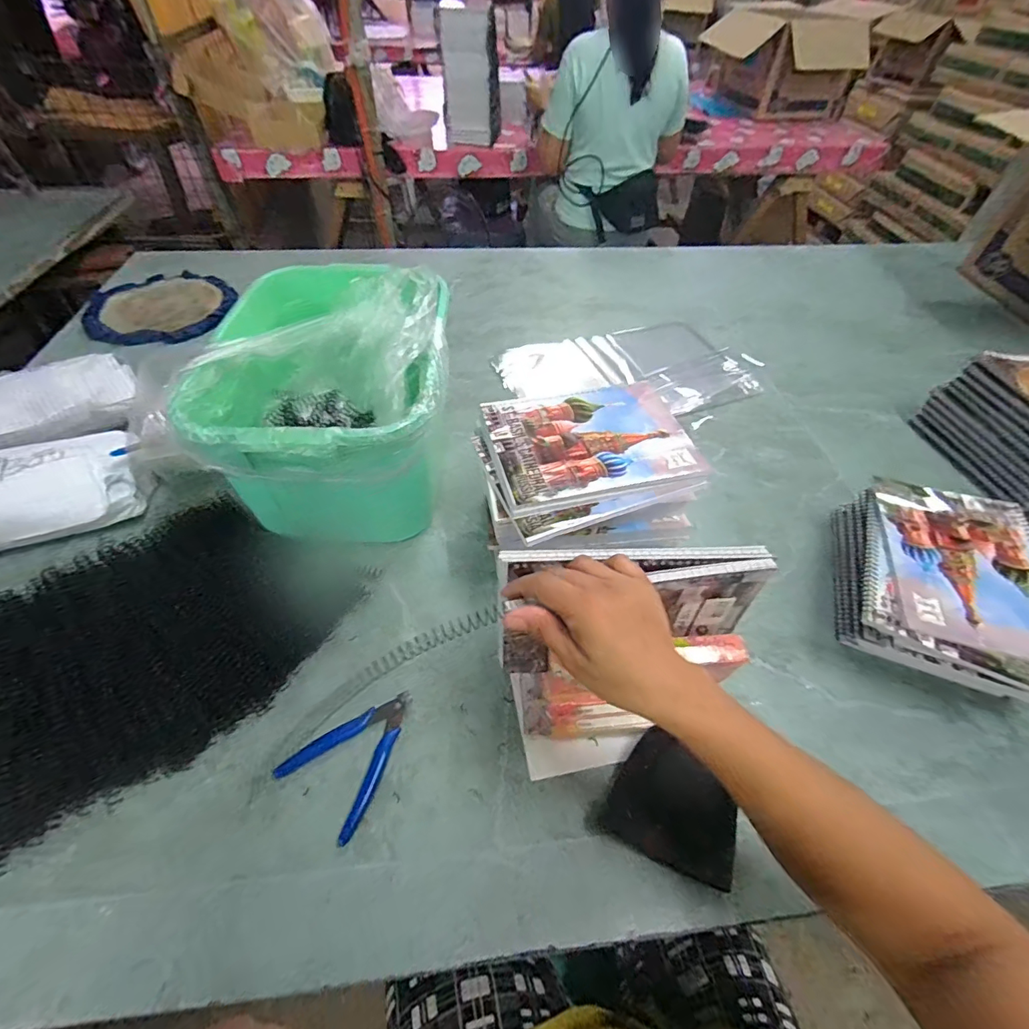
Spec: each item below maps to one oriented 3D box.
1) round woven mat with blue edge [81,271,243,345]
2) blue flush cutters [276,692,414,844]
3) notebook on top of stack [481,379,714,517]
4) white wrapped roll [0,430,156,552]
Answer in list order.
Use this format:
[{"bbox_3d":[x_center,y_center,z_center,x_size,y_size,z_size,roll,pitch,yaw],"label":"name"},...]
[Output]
[{"bbox_3d":[-0.671,-0.403,0.907,0.242,0.018,0.233,4,54,-6],"label":"round woven mat with blue edge"},{"bbox_3d":[-0.139,0.206,0.422,0.083,0.007,0.114,28,55,19],"label":"blue flush cutters"},{"bbox_3d":[0.075,-0.079,0.490,0.202,0.017,0.145,-13,53,-12],"label":"notebook on top of stack"},{"bbox_3d":[-0.580,-0.013,0.524,0.295,0.067,0.107,-13,53,-12],"label":"white wrapped roll"}]

